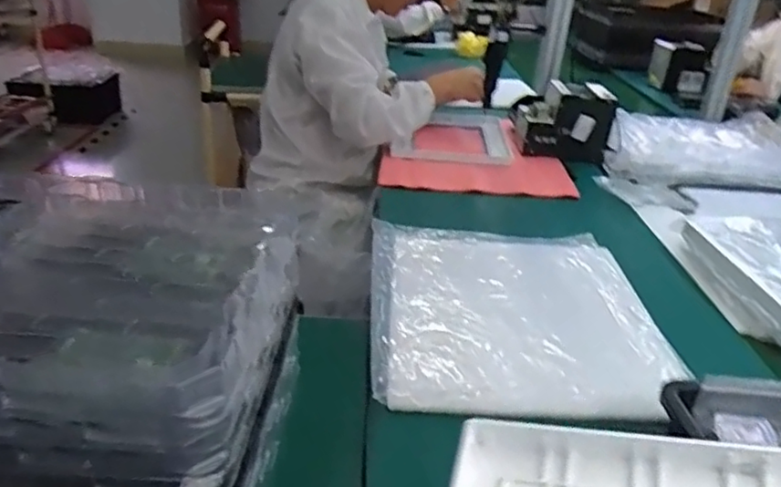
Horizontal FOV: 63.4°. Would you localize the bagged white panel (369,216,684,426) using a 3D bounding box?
[{"bbox_3d":[0.155,0.079,0.808,0.354,0.030,0.401,3,28,-2],"label":"bagged white panel"}]

